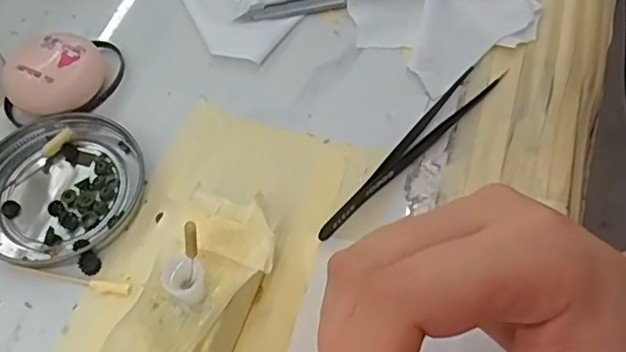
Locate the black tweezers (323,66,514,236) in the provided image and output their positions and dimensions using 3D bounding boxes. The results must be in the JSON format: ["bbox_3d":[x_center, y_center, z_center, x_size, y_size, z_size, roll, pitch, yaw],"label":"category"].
[{"bbox_3d":[0.045,-0.014,0.281,0.017,0.007,0.122,39,69,22],"label":"black tweezers"}]

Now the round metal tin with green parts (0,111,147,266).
[{"bbox_3d":[-0.121,0.004,0.279,0.078,0.009,0.075,-1,59,2],"label":"round metal tin with green parts"}]

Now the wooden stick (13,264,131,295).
[{"bbox_3d":[-0.105,0.045,0.256,0.053,0.004,0.006,8,60,7],"label":"wooden stick"}]

